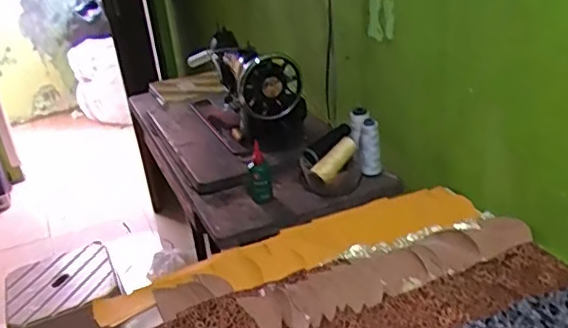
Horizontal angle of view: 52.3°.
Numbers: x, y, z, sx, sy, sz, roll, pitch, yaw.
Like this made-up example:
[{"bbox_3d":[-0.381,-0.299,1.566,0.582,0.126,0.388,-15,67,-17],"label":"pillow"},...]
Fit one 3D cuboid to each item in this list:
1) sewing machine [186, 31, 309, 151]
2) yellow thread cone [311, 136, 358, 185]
[{"bbox_3d":[-0.085,-0.180,1.362,0.157,0.210,0.392,-16,29,-18],"label":"sewing machine"},{"bbox_3d":[0.100,-0.009,1.113,0.033,0.035,0.110,19,53,42],"label":"yellow thread cone"}]

